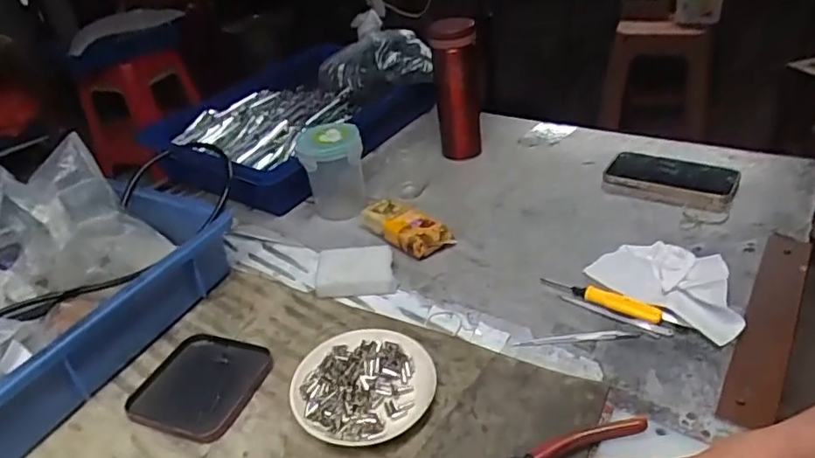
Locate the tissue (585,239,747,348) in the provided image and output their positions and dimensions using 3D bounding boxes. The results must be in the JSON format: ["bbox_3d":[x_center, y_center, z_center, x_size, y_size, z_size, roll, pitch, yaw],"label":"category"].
[{"bbox_3d":[0.256,0.042,0.547,0.094,0.035,0.145,-28,39,-30],"label":"tissue"}]

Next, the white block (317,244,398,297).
[{"bbox_3d":[-0.057,0.045,0.619,0.082,0.022,0.063,-8,33,-3],"label":"white block"}]

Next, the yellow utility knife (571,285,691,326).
[{"bbox_3d":[0.202,0.070,0.527,0.101,0.010,0.017,19,41,33],"label":"yellow utility knife"}]

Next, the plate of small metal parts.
[{"bbox_3d":[-0.036,0.132,0.488,0.108,0.020,0.119,23,43,37],"label":"plate of small metal parts"}]

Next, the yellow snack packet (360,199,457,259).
[{"bbox_3d":[-0.004,-0.003,0.668,0.046,0.033,0.116,-29,40,-31],"label":"yellow snack packet"}]

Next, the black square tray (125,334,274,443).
[{"bbox_3d":[-0.189,0.139,0.522,0.113,0.010,0.105,5,35,17],"label":"black square tray"}]

